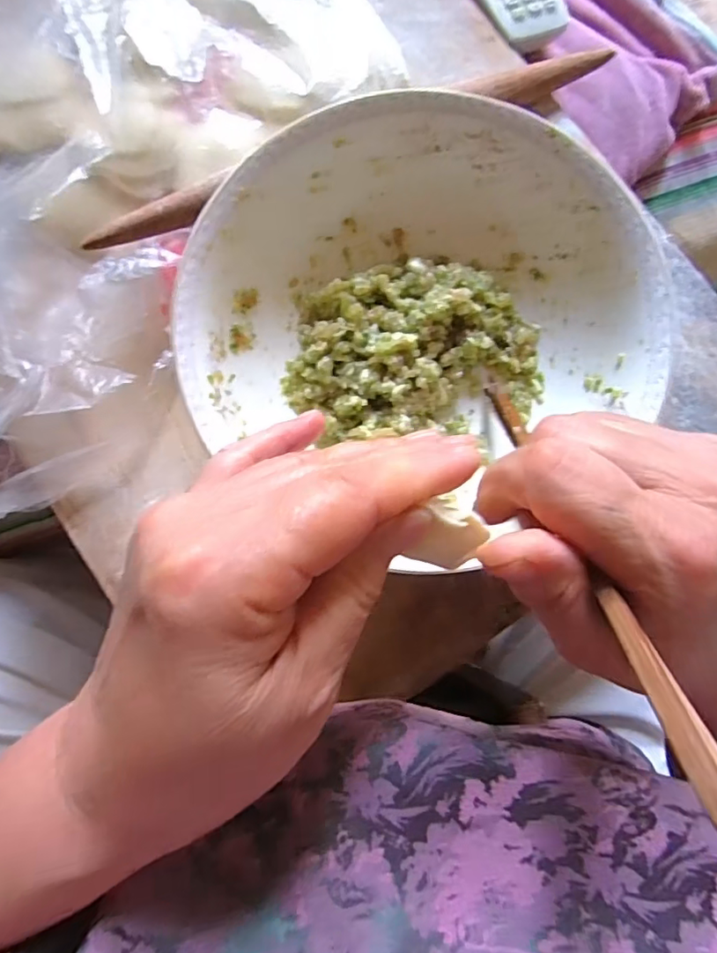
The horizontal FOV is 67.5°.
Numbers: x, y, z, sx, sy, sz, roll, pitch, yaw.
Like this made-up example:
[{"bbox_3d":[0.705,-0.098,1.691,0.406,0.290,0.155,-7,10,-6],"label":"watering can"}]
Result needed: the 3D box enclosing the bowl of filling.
[{"bbox_3d":[0.028,-0.076,0.275,0.214,0.072,0.199,0,81,-2],"label":"bowl of filling"}]

